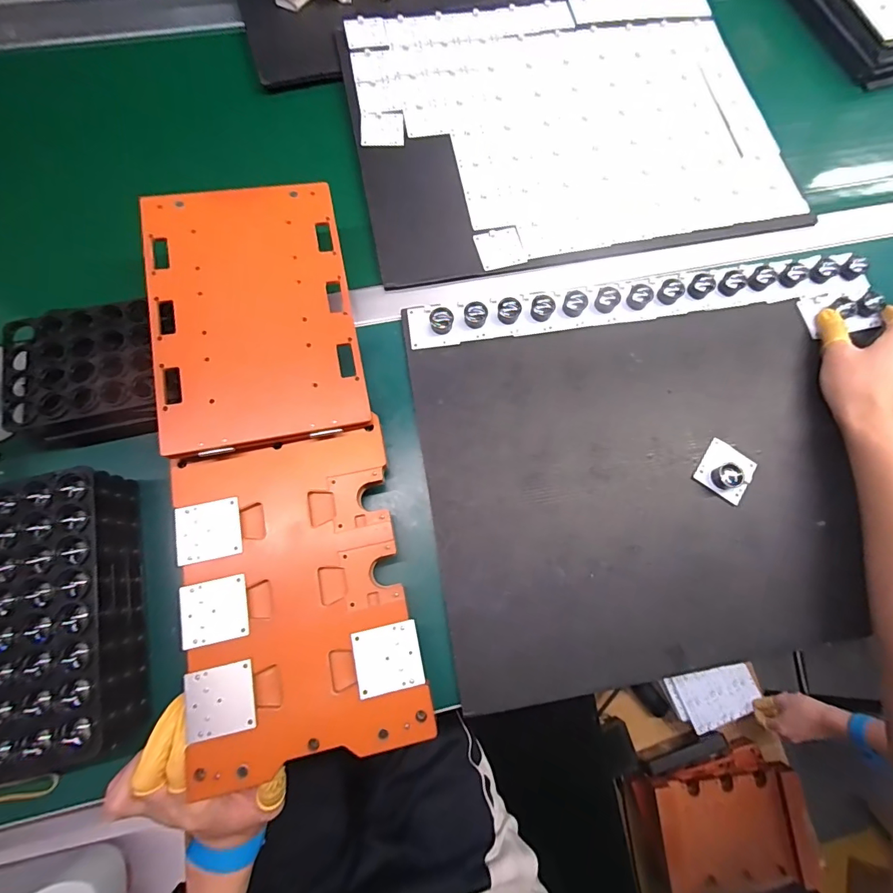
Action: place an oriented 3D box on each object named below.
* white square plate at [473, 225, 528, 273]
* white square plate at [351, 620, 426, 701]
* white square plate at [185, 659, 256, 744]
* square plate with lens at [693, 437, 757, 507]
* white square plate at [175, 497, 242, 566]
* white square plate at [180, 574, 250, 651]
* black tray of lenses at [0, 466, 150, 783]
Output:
[{"bbox_3d":[0.057,-0.208,0.445,0.048,0.004,0.044,-16,77,-5],"label":"white square plate"},{"bbox_3d":[-0.043,0.155,0.310,0.047,0.004,0.045,-12,76,-4],"label":"white square plate"},{"bbox_3d":[-0.159,0.179,0.299,0.044,0.004,0.044,-11,75,-5],"label":"white square plate"},{"bbox_3d":[0.257,0.021,0.384,0.045,0.018,0.046,35,78,7],"label":"square plate with lens"},{"bbox_3d":[-0.185,0.066,0.330,0.047,0.006,0.044,-12,76,-4],"label":"white square plate"},{"bbox_3d":[-0.171,0.122,0.315,0.046,0.004,0.043,-10,75,-9],"label":"white square plate"},{"bbox_3d":[-0.290,0.124,0.311,0.096,0.078,0.203,-11,76,-4],"label":"black tray of lenses"}]

